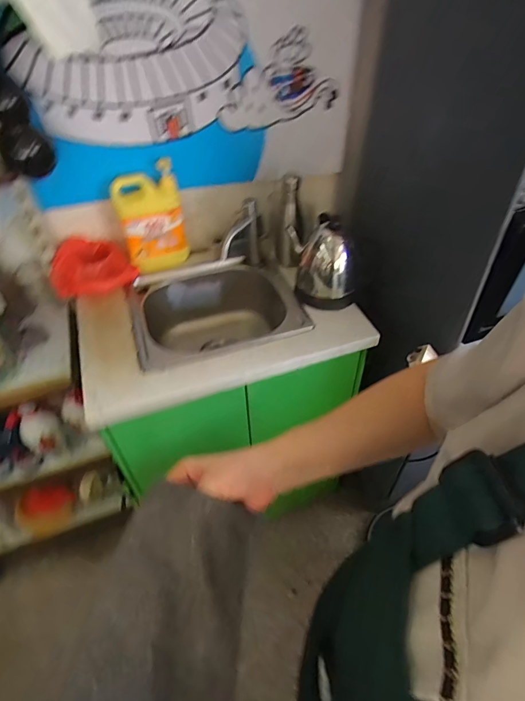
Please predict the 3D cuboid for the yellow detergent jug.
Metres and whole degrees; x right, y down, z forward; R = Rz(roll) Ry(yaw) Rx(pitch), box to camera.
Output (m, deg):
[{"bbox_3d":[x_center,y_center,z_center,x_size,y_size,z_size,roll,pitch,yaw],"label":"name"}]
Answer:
[{"bbox_3d":[-0.275,-0.321,1.014,0.153,0.234,0.070,-16,48,-14],"label":"yellow detergent jug"}]

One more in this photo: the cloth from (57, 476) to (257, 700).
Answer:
[{"bbox_3d":[-0.071,0.239,0.306,0.132,0.039,0.241,29,55,-20],"label":"cloth"}]

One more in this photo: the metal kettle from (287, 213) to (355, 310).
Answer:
[{"bbox_3d":[0.137,-0.202,0.914,0.134,0.169,0.148,-7,47,-6],"label":"metal kettle"}]

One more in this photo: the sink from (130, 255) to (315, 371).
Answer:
[{"bbox_3d":[-0.114,-0.051,1.030,0.379,0.199,0.342,-14,48,-12],"label":"sink"}]

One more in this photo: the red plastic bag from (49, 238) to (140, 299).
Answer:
[{"bbox_3d":[-0.424,-0.208,1.008,0.190,0.083,0.165,-27,52,-22],"label":"red plastic bag"}]

